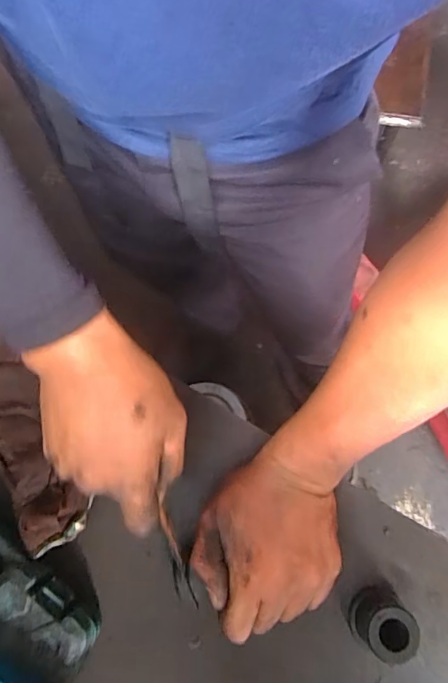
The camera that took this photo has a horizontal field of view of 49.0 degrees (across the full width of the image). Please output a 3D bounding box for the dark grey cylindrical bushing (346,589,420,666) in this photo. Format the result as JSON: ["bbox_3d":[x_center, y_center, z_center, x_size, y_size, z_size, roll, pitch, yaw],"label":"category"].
[{"bbox_3d":[0.124,0.219,0.383,0.041,0.051,0.046,34,76,10],"label":"dark grey cylindrical bushing"}]

